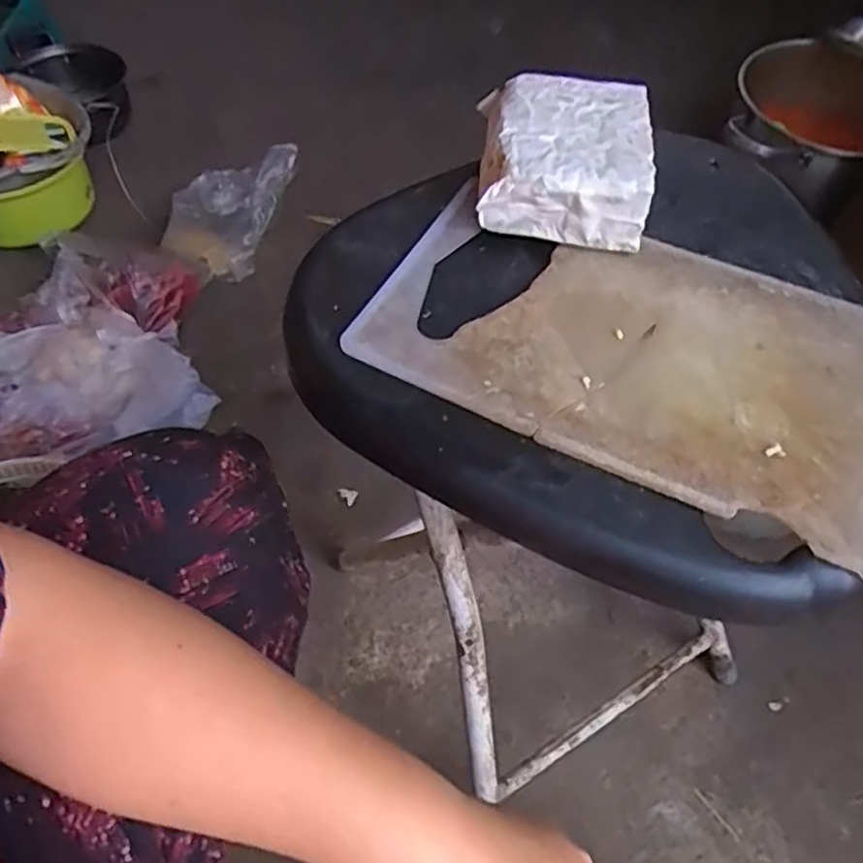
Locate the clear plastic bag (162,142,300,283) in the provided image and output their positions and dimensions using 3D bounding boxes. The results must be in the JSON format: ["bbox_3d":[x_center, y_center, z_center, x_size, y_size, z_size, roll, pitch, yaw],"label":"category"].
[{"bbox_3d":[-0.268,-0.291,0.981,0.186,0.151,0.075,-33,61,-22],"label":"clear plastic bag"}]

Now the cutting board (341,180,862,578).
[{"bbox_3d":[0.095,-0.039,0.324,0.234,0.006,0.137,24,57,15],"label":"cutting board"}]

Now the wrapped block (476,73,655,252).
[{"bbox_3d":[0.066,-0.138,0.366,0.080,0.037,0.086,5,54,3],"label":"wrapped block"}]

